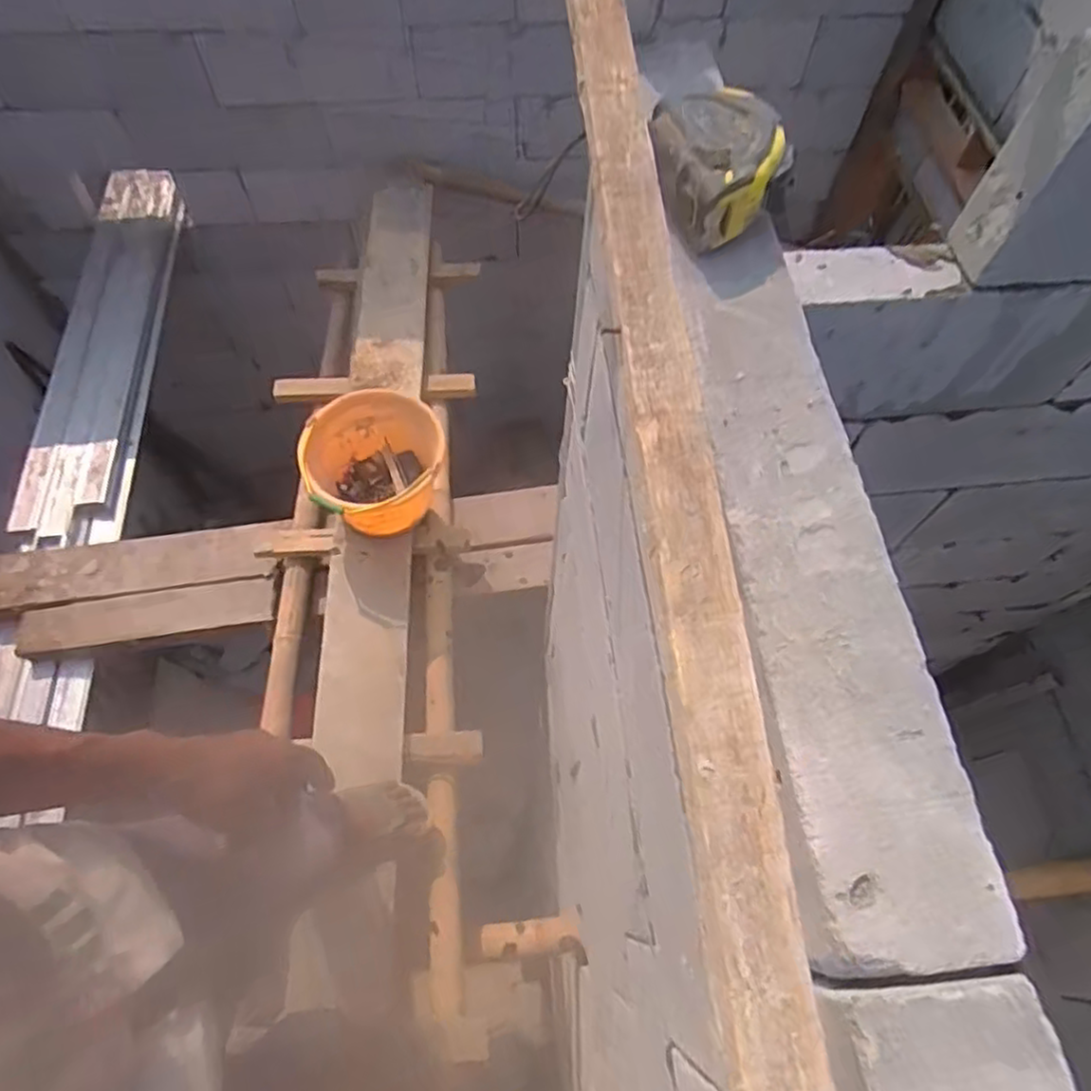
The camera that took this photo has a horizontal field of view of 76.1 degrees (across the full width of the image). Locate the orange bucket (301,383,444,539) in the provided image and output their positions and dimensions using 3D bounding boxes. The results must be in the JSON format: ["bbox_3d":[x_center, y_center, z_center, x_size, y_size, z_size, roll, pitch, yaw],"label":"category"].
[{"bbox_3d":[-0.371,-0.172,1.517,0.281,0.200,0.303,1,63,-2],"label":"orange bucket"}]

